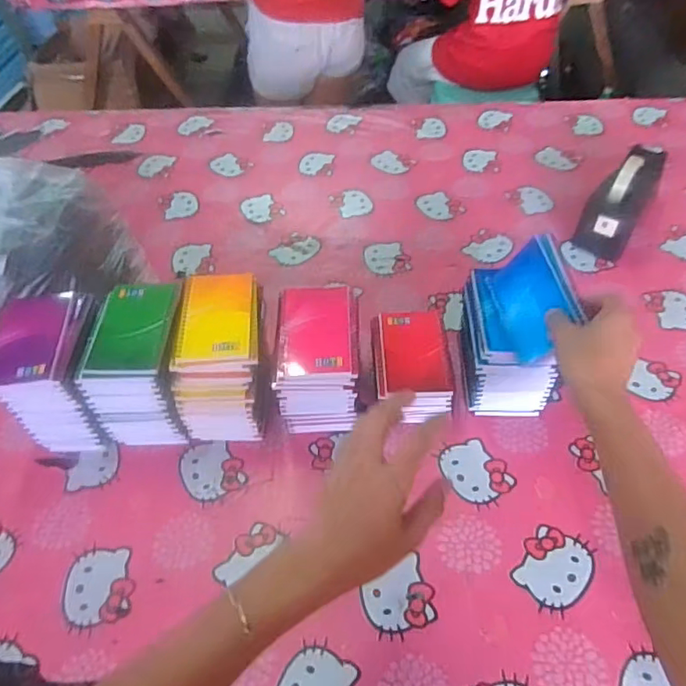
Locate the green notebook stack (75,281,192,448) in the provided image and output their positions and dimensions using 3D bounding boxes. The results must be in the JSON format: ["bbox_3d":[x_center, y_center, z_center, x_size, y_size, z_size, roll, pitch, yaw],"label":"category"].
[{"bbox_3d":[-0.238,0.030,0.665,0.102,0.153,0.142,2,51,4],"label":"green notebook stack"}]

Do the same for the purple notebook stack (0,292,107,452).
[{"bbox_3d":[-0.341,0.040,0.655,0.103,0.151,0.124,-5,51,-1],"label":"purple notebook stack"}]

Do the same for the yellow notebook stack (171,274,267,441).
[{"bbox_3d":[-0.143,0.022,0.670,0.101,0.151,0.152,-3,51,1],"label":"yellow notebook stack"}]

